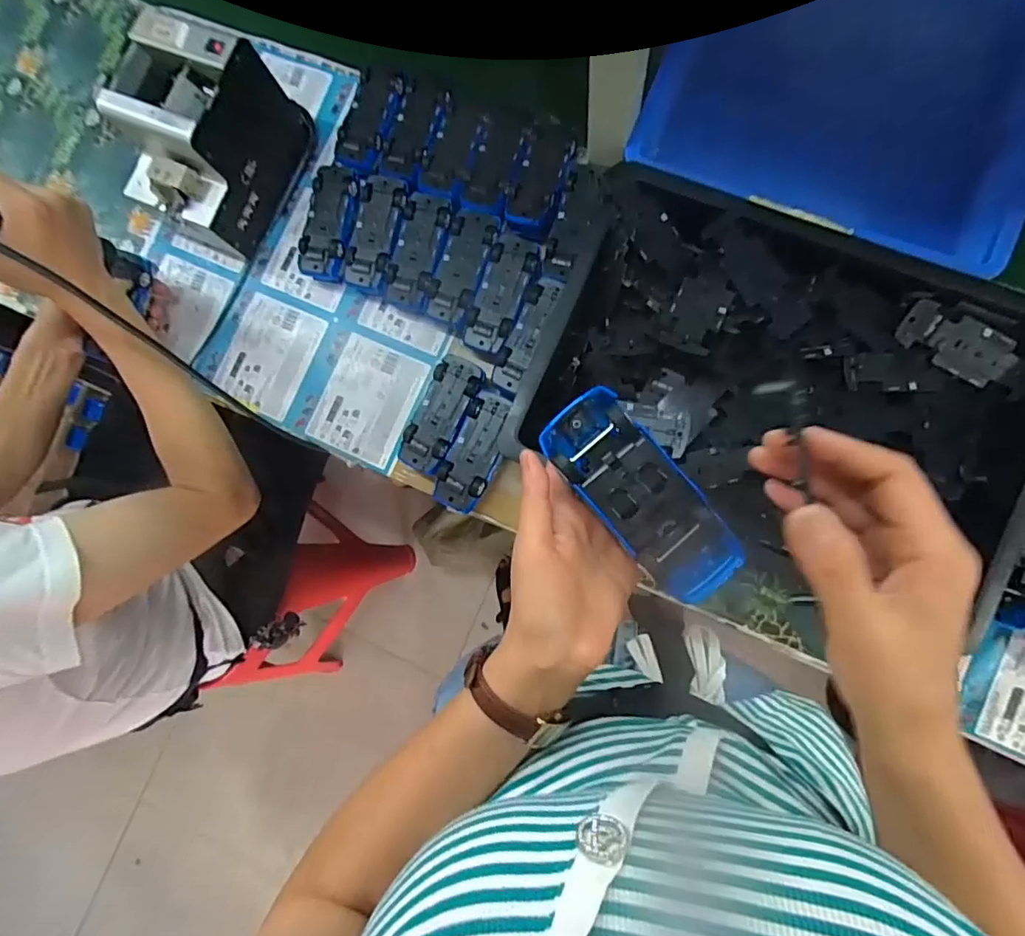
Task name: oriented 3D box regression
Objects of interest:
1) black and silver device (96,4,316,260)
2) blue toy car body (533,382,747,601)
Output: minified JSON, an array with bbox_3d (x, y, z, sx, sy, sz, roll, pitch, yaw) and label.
[{"bbox_3d":[-0.358,-0.377,0.633,0.148,0.152,0.188,22,86,9],"label":"black and silver device"},{"bbox_3d":[0.074,0.017,0.314,0.050,0.027,0.130,-41,88,1],"label":"blue toy car body"}]

